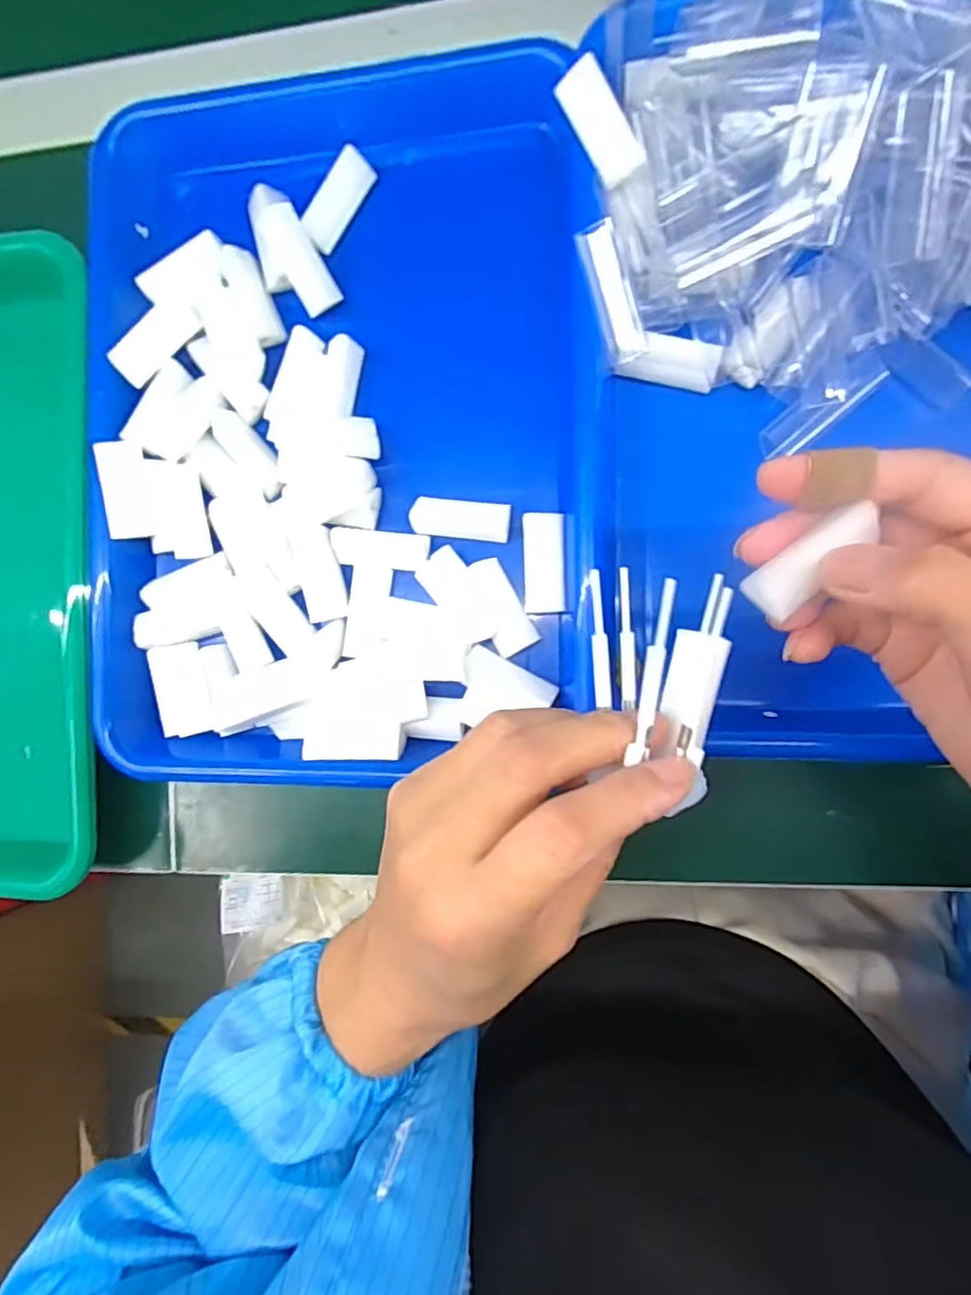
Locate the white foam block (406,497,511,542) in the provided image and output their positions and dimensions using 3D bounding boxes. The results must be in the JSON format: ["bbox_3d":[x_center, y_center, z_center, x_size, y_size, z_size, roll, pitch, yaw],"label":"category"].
[{"bbox_3d":[-0.012,-0.062,0.303,0.046,0.013,0.018,7,91,8],"label":"white foam block"}]

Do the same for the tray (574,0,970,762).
[{"bbox_3d":[0.158,-0.117,0.263,0.247,0.081,0.311,-6,89,8],"label":"tray"}]

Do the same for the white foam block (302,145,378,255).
[{"bbox_3d":[-0.072,-0.218,0.307,0.015,0.014,0.046,33,94,7],"label":"white foam block"}]

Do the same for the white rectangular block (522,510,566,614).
[{"bbox_3d":[0.028,-0.039,0.292,0.019,0.013,0.045,-1,90,8],"label":"white rectangular block"}]

